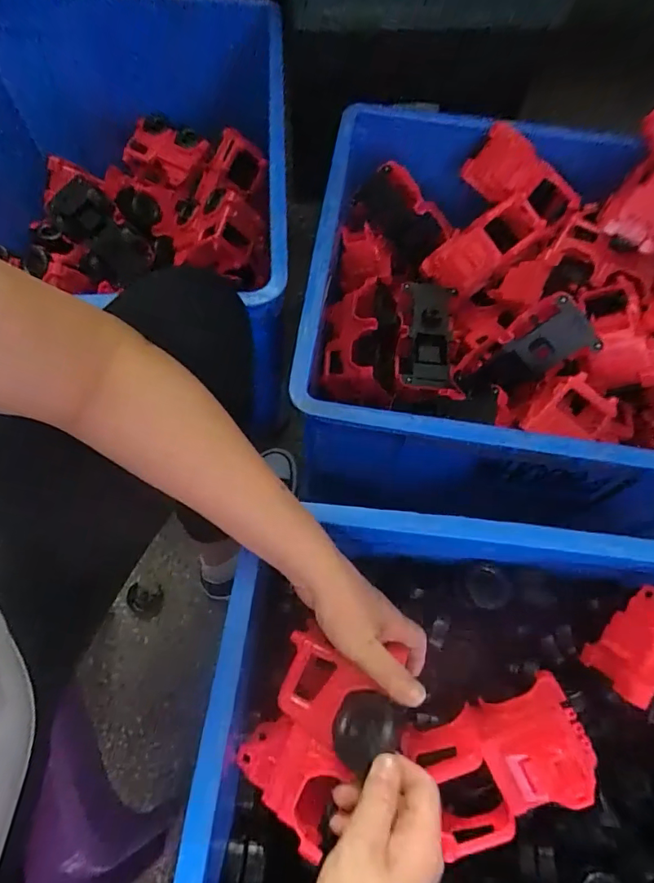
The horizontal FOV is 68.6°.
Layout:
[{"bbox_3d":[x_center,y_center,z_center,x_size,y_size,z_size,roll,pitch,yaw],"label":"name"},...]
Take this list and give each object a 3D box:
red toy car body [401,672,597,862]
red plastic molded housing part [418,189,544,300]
[{"bbox_3d":[0.146,0.271,0.401,0.146,0.086,0.071,-23,102,8],"label":"red toy car body"},{"bbox_3d":[0.206,-0.259,0.640,0.148,0.062,0.077,-36,71,9],"label":"red plastic molded housing part"}]

